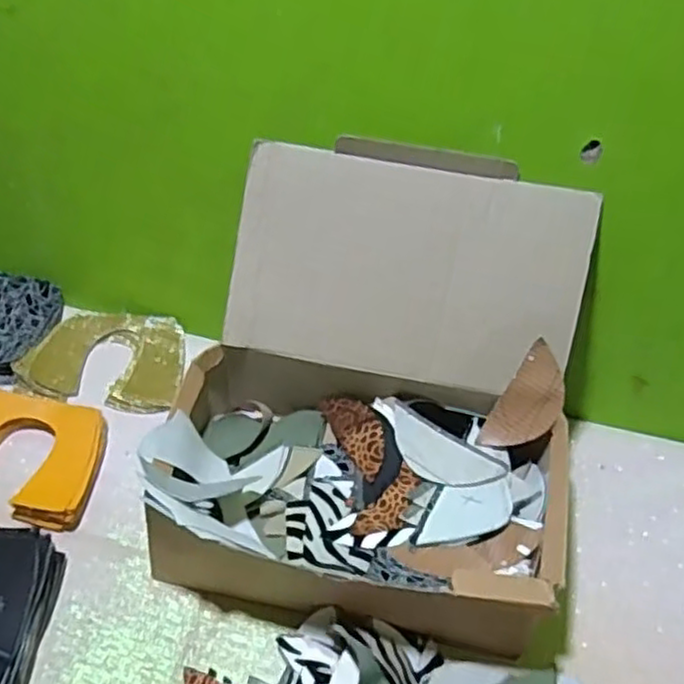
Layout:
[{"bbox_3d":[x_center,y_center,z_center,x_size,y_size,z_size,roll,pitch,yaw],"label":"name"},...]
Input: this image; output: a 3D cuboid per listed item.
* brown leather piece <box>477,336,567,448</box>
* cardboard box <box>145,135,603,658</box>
[{"bbox_3d":[0.174,0.057,0.659,0.051,0.105,0.004,31,13,11],"label":"brown leather piece"},{"bbox_3d":[0.031,0.038,0.613,0.338,0.260,0.317,8,42,2],"label":"cardboard box"}]

